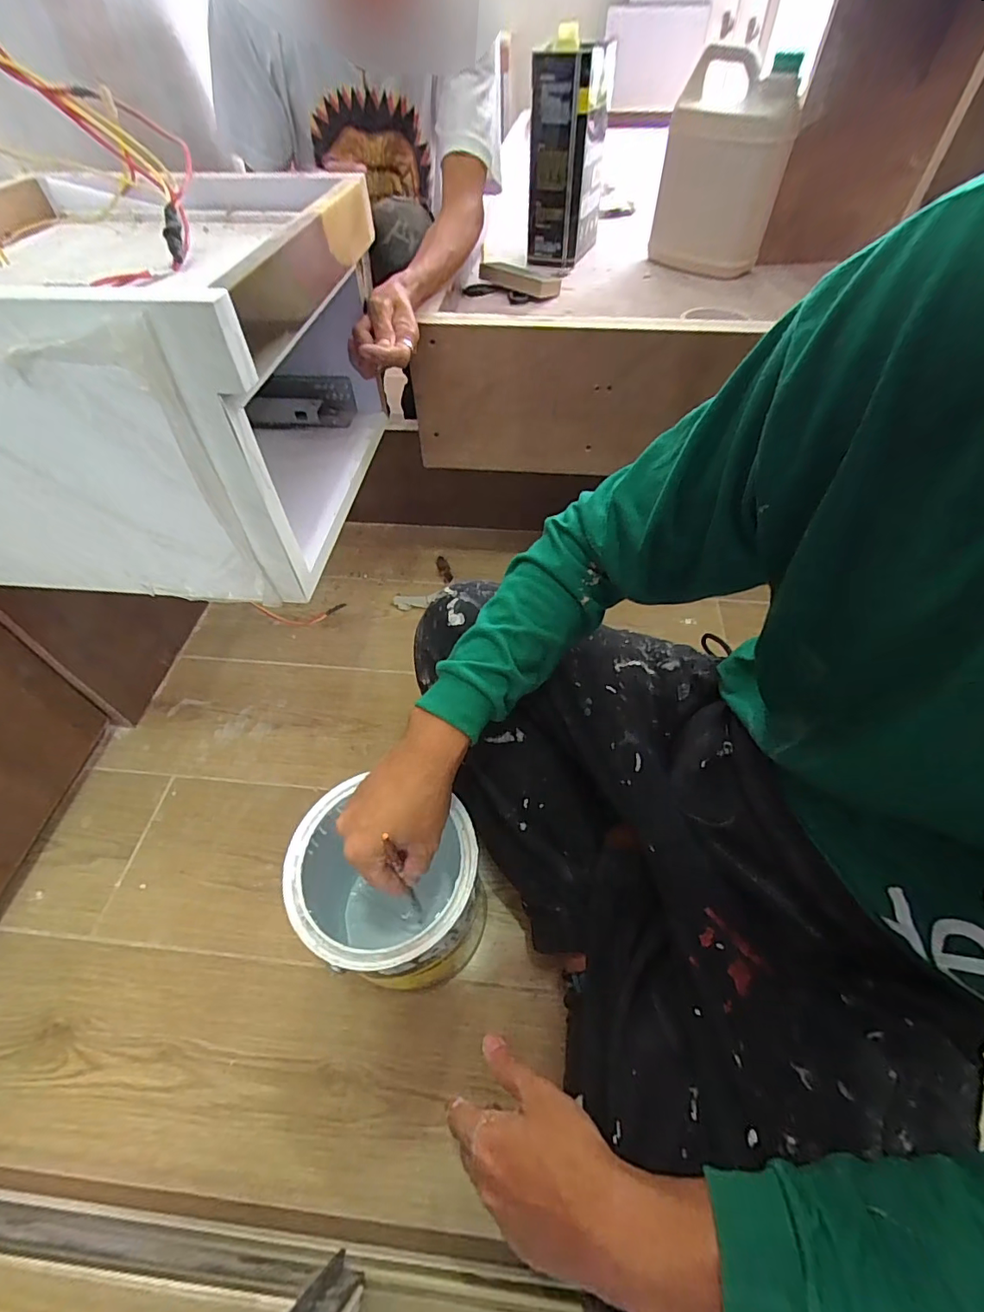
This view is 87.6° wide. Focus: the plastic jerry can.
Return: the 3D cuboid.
[{"bbox_3d":[0.323,-0.683,0.729,0.165,0.219,0.106,14,54,12],"label":"plastic jerry can"}]

